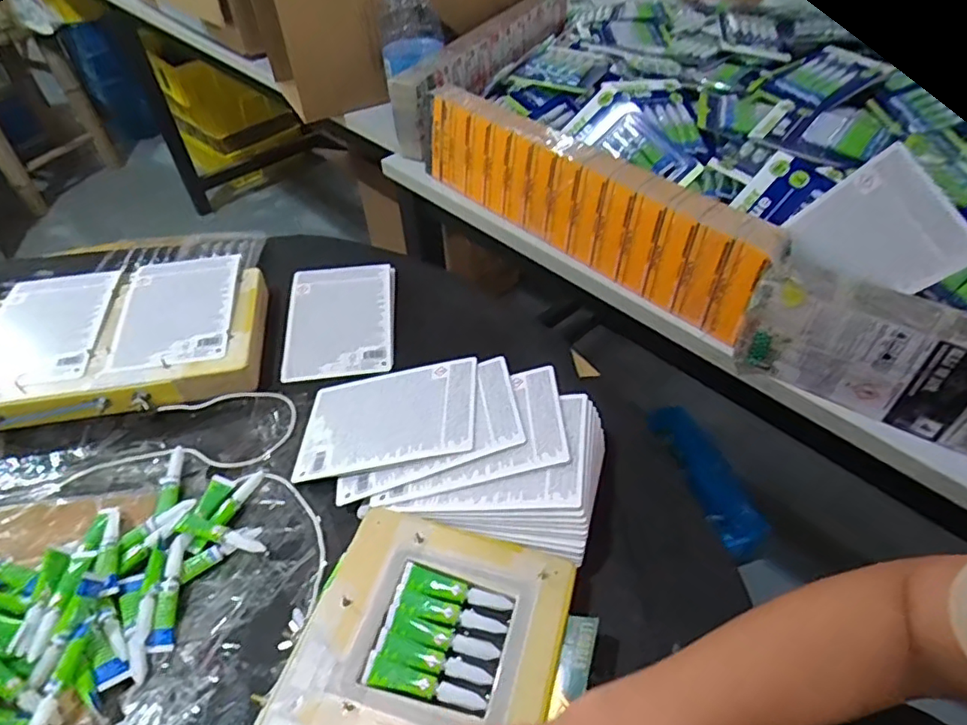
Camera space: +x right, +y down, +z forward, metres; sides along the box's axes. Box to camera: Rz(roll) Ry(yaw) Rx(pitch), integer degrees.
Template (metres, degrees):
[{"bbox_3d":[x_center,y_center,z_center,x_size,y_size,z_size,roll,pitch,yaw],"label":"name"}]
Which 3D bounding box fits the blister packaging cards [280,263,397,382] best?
[{"bbox_3d":[-0.162,-0.051,0.673,0.119,0.008,0.163,-5,53,-2],"label":"blister packaging cards"}]

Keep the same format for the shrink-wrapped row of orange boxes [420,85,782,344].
[{"bbox_3d":[0.110,-0.202,0.724,0.068,0.116,0.514,-32,53,-25],"label":"shrink-wrapped row of orange boxes"}]

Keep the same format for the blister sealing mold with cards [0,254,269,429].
[{"bbox_3d":[-0.450,-0.020,0.626,0.414,0.048,0.195,-8,47,-5],"label":"blister sealing mold with cards"}]

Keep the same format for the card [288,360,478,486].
[{"bbox_3d":[-0.088,0.050,0.548,0.166,0.005,0.111,-12,43,12],"label":"card"}]

